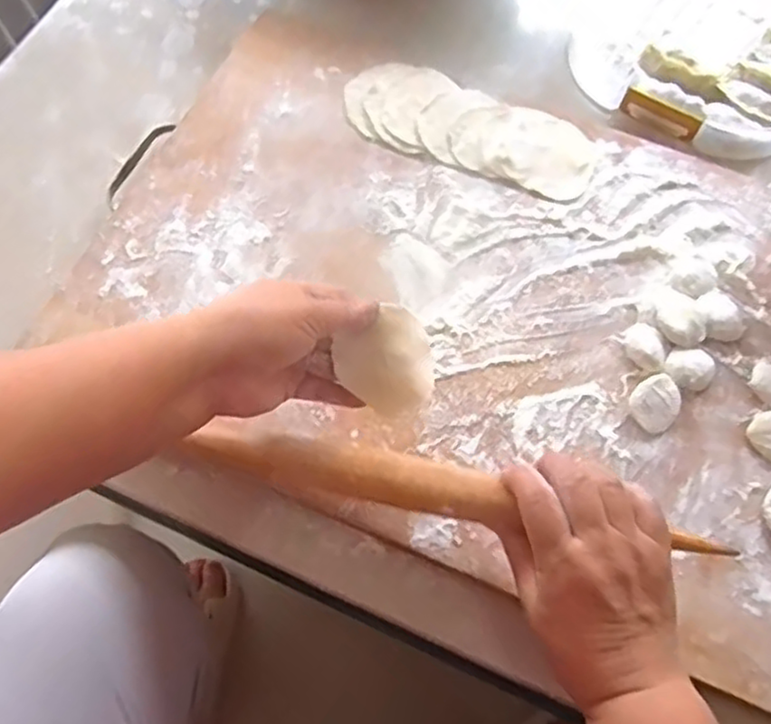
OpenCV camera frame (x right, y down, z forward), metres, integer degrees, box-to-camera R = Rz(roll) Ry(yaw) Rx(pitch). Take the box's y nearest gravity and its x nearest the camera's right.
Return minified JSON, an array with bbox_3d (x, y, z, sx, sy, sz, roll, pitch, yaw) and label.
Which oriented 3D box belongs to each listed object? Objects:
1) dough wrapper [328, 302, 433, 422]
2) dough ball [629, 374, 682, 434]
[{"bbox_3d":[0.003,0.002,0.409,0.055,0.009,0.058,-40,95,-1],"label":"dough wrapper"},{"bbox_3d":[0.175,0.026,0.450,0.037,0.010,0.030,-42,73,-17],"label":"dough ball"}]

